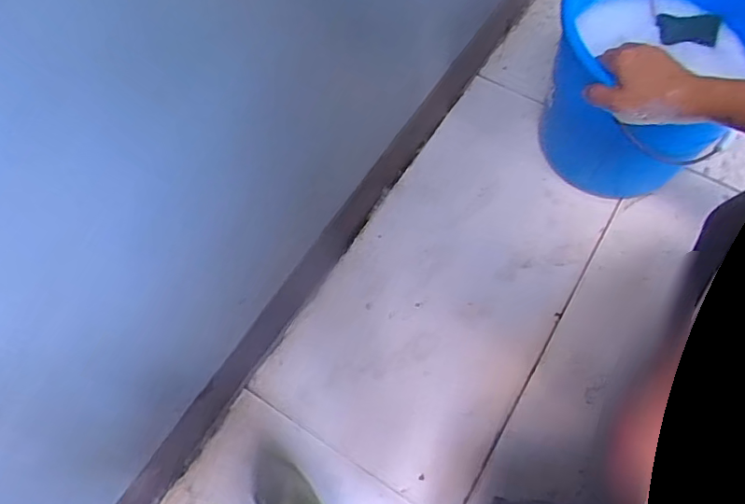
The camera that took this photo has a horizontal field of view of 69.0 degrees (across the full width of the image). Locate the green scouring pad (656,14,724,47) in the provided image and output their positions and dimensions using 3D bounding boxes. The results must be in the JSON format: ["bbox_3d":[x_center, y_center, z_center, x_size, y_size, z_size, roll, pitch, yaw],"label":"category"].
[{"bbox_3d":[0.387,-0.275,0.668,0.068,0.008,0.037,10,91,23],"label":"green scouring pad"}]

